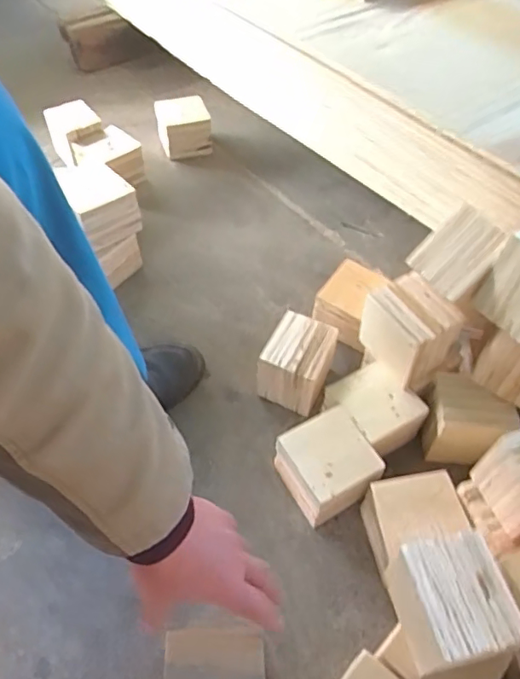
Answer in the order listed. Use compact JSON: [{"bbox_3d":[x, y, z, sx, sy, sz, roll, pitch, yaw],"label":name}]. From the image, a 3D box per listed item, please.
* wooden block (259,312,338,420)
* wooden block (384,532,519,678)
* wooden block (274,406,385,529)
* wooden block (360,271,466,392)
[{"bbox_3d":[0.052,0.036,0.751,0.088,0.093,0.097,20,53,13],"label":"wooden block"},{"bbox_3d":[0.167,0.242,0.492,0.090,0.103,0.097,-6,52,-6],"label":"wooden block"},{"bbox_3d":[0.082,0.158,0.663,0.098,0.077,0.103,-20,55,-18],"label":"wooden block"},{"bbox_3d":[0.189,-0.010,0.692,0.083,0.097,0.103,-24,56,-18],"label":"wooden block"}]

